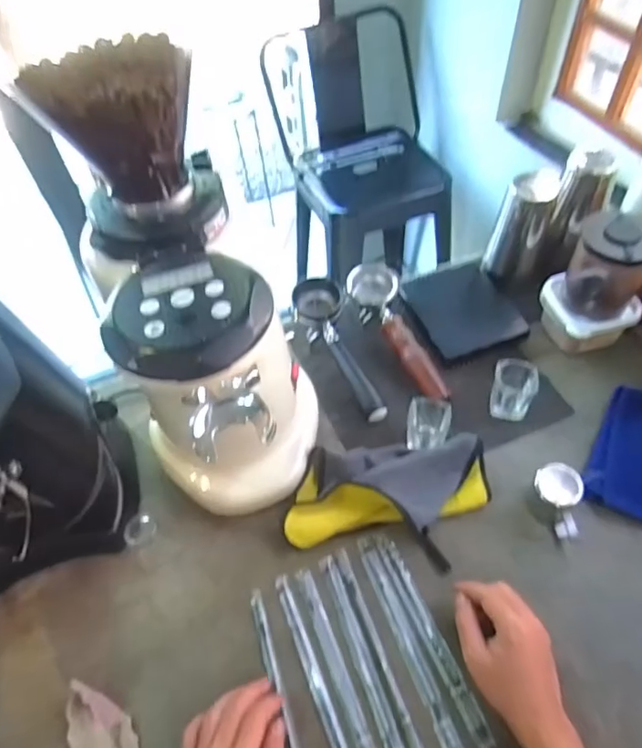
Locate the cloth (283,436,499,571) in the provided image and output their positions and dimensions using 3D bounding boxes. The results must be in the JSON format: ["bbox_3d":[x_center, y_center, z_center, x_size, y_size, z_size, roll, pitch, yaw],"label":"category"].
[{"bbox_3d":[0.080,0.141,0.597,0.228,0.043,0.132,-4,53,1],"label":"cloth"}]

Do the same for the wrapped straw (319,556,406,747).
[{"bbox_3d":[0.043,0.284,0.516,0.017,0.004,0.216,-18,54,-9],"label":"wrapped straw"}]

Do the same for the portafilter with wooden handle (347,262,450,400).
[{"bbox_3d":[0.105,-0.056,0.726,0.062,0.056,0.226,-22,67,-12],"label":"portafilter with wooden handle"}]

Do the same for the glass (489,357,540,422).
[{"bbox_3d":[0.241,0.020,0.663,0.052,0.064,0.052,-2,53,2],"label":"glass"}]

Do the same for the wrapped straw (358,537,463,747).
[{"bbox_3d":[0.085,0.266,0.529,0.020,0.004,0.212,-18,54,-10],"label":"wrapped straw"}]

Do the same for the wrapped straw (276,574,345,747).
[{"bbox_3d":[-0.003,0.301,0.509,0.015,0.004,0.215,-20,54,-11],"label":"wrapped straw"}]

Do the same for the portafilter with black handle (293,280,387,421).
[{"bbox_3d":[0.025,-0.026,0.715,0.061,0.066,0.210,-20,71,-11],"label":"portafilter with black handle"}]

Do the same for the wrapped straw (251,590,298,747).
[{"bbox_3d":[-0.038,0.315,0.501,0.013,0.006,0.215,-16,55,-8],"label":"wrapped straw"}]

